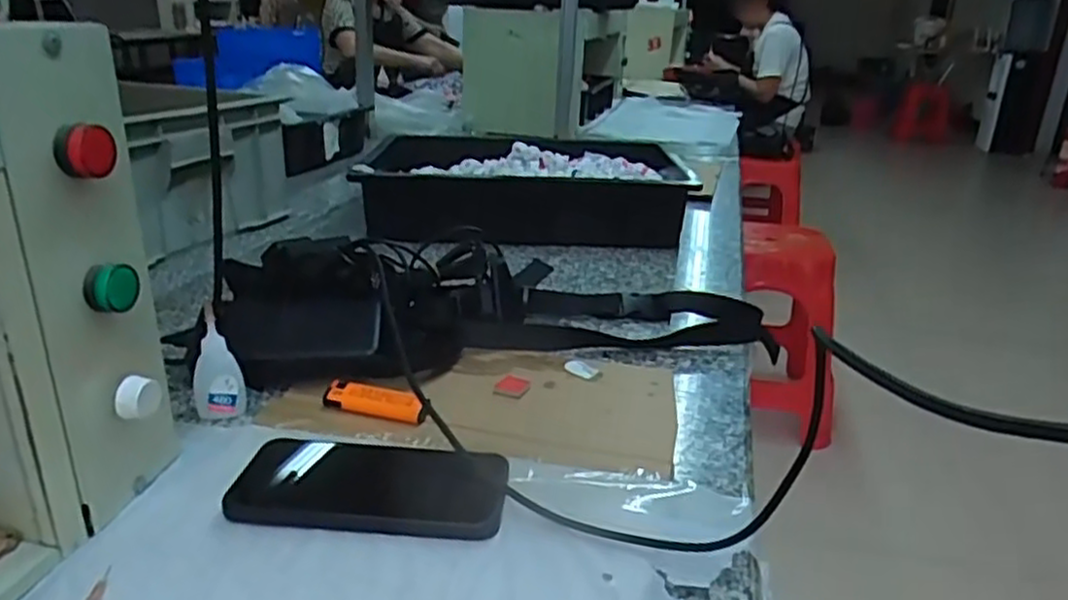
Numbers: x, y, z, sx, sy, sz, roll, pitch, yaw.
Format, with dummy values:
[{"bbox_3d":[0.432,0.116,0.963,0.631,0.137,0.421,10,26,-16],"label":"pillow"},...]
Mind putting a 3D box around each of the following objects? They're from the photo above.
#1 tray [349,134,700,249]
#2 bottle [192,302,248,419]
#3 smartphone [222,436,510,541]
[{"bbox_3d":[-0.015,-0.165,1.084,0.434,0.100,0.300,0,21,-5],"label":"tray"},{"bbox_3d":[-0.236,0.047,0.555,0.035,0.082,0.021,-8,24,-25],"label":"bottle"},{"bbox_3d":[-0.100,0.116,0.467,0.162,0.016,0.080,3,21,3],"label":"smartphone"}]

